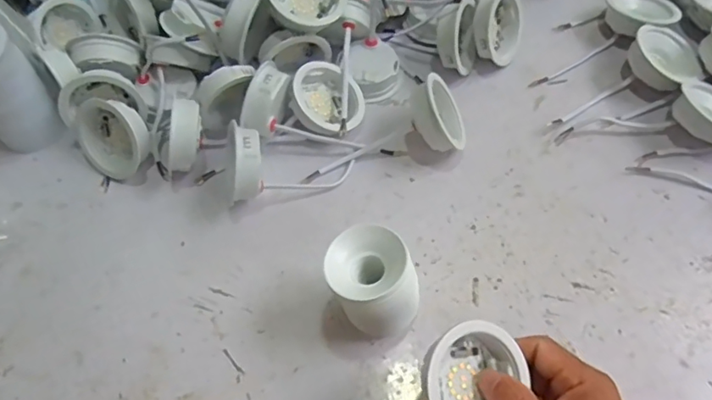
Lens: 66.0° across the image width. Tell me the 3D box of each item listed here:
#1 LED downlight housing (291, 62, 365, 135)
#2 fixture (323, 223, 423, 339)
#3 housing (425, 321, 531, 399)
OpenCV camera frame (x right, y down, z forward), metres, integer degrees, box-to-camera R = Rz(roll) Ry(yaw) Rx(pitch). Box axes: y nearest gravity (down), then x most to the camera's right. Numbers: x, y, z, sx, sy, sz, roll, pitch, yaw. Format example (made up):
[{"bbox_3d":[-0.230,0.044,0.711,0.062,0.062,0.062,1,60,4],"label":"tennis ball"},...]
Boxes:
[{"bbox_3d":[-0.025,-0.096,0.515,0.069,0.034,0.069,-6,79,-12],"label":"LED downlight housing"},{"bbox_3d":[0.014,0.063,0.402,0.065,0.088,0.059,15,62,10],"label":"fixture"},{"bbox_3d":[0.069,0.117,0.343,0.071,0.043,0.071,-40,92,-27],"label":"housing"}]

